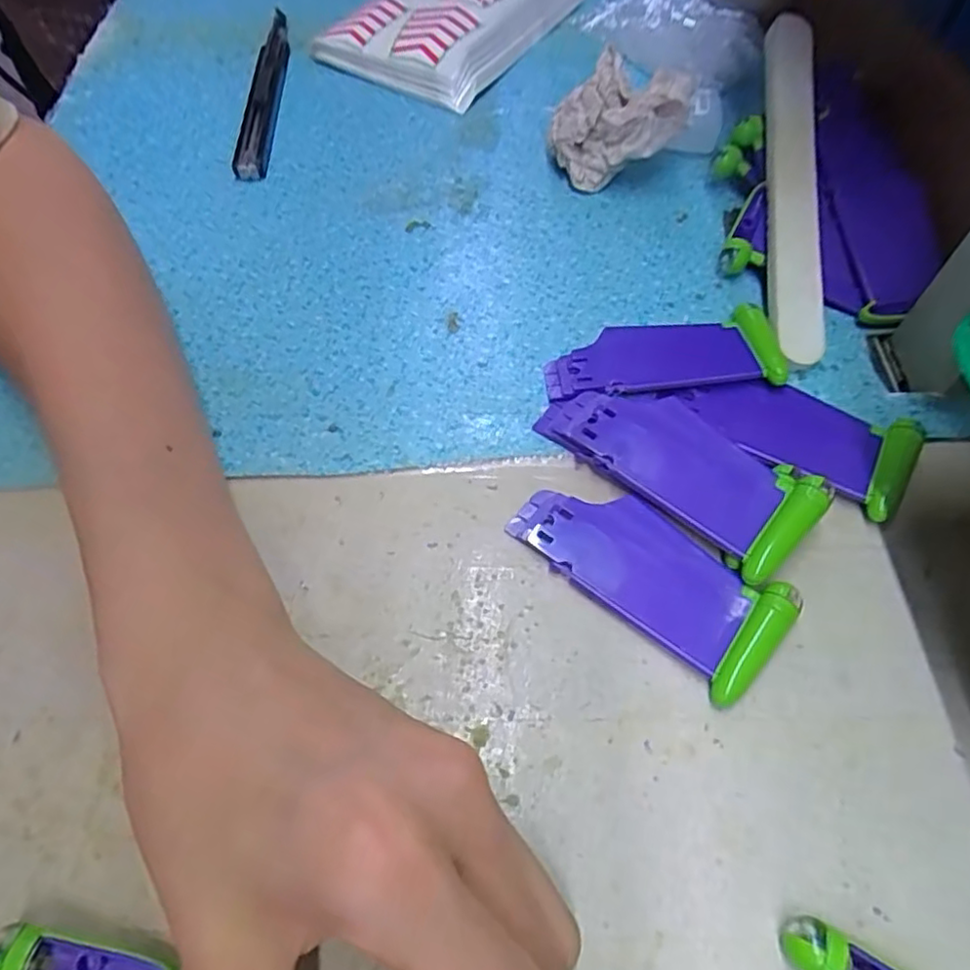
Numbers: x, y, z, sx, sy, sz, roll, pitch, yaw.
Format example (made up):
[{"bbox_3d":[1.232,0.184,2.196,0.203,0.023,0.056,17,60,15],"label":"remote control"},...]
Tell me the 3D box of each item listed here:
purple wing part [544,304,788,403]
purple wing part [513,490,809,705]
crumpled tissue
[{"bbox_3d":[0.069,-0.052,0.262,0.090,0.011,0.039,-6,59,-3],"label":"purple wing part"},{"bbox_3d":[0.053,0.028,0.218,0.090,0.011,0.037,36,66,19],"label":"purple wing part"},{"bbox_3d":[0.062,-0.168,0.307,0.058,0.046,0.032,-2,59,-1],"label":"crumpled tissue"}]

